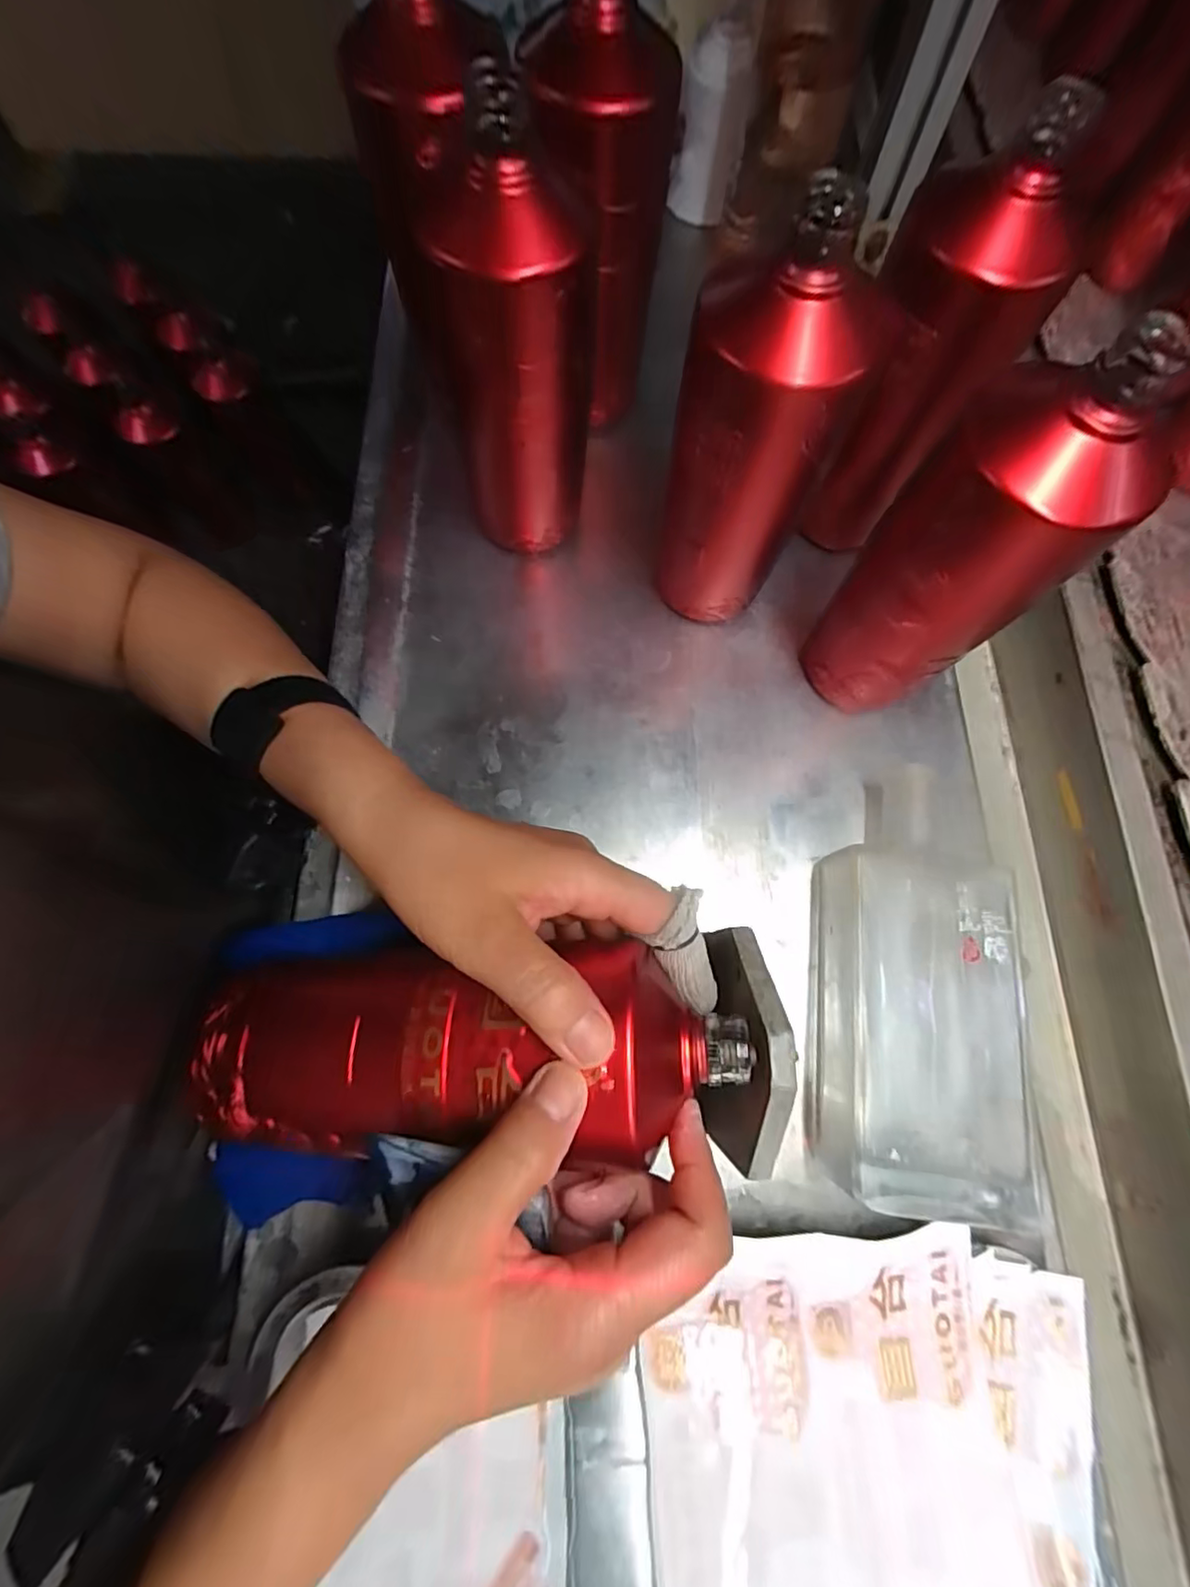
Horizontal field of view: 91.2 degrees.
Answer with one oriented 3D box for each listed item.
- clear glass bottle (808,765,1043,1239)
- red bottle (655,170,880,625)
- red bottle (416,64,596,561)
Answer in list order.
[{"bbox_3d":[0.172,0.102,0.318,0.103,0.049,0.216,8,73,1],"label":"clear glass bottle"},{"bbox_3d":[0.079,-0.175,0.314,0.076,0.205,0.074,19,74,4],"label":"red bottle"},{"bbox_3d":[-0.041,-0.217,0.323,0.075,0.204,0.071,-11,74,-5],"label":"red bottle"}]

